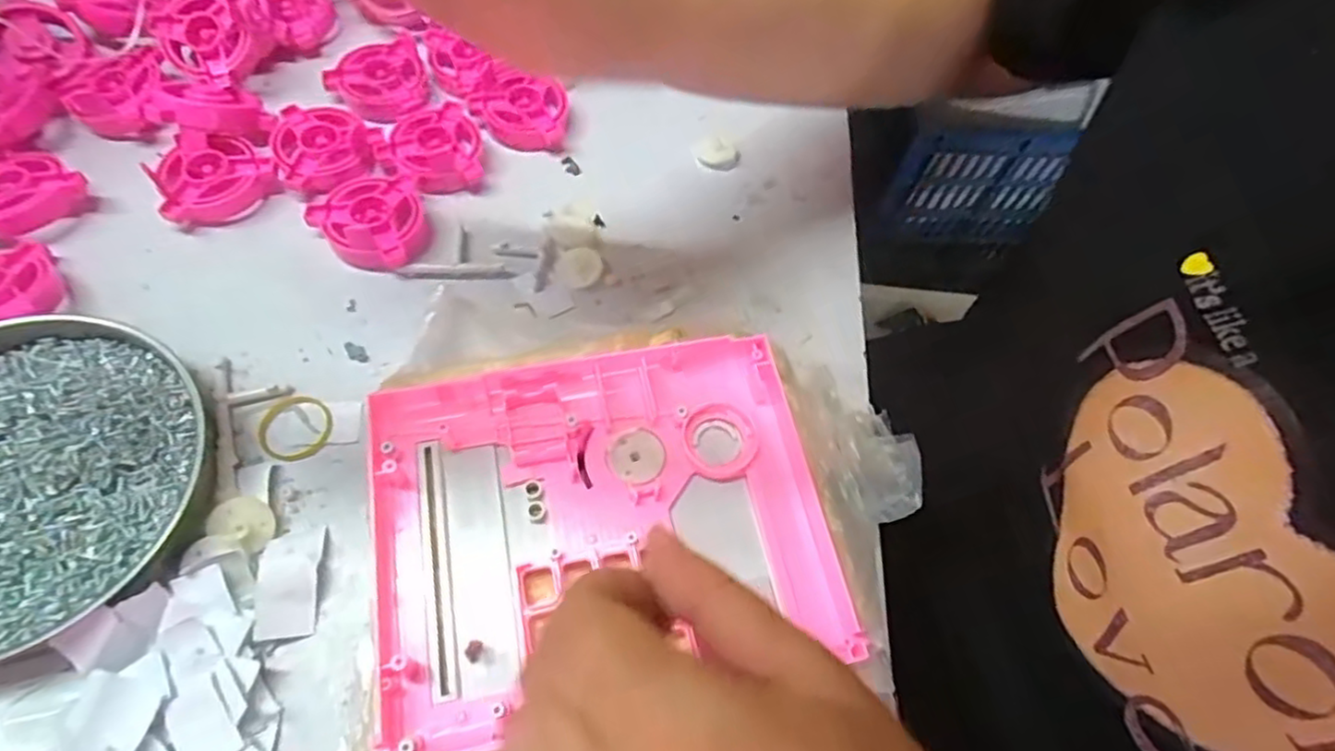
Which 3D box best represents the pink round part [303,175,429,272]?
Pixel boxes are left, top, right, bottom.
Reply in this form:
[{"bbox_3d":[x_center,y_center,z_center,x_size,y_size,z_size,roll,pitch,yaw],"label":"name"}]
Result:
[{"bbox_3d":[-0.147,-0.076,0.340,0.051,0.013,0.054,3,63,-6],"label":"pink round part"}]

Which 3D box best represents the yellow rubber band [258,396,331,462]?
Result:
[{"bbox_3d":[-0.162,0.022,0.295,0.030,0.004,0.030,-39,74,-23],"label":"yellow rubber band"}]

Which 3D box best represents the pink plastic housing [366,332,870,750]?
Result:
[{"bbox_3d":[-0.025,0.052,0.259,0.166,0.022,0.131,-11,67,-8],"label":"pink plastic housing"}]

